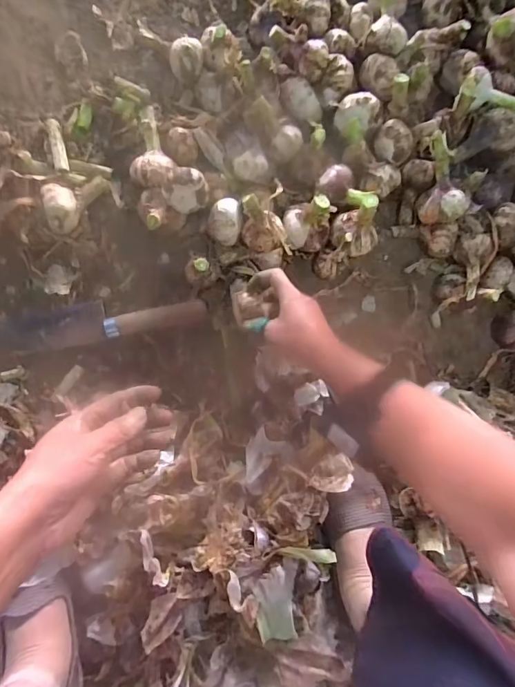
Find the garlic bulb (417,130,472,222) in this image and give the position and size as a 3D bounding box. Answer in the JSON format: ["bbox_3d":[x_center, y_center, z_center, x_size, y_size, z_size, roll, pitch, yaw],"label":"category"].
[{"bbox_3d":[0.233,-0.205,0.502,0.058,0.038,0.102,-12,105,-10],"label":"garlic bulb"}]

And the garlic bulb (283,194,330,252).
[{"bbox_3d":[0.065,-0.144,0.487,0.057,0.067,0.049,9,85,-8],"label":"garlic bulb"}]

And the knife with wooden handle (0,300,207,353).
[{"bbox_3d":[-0.186,-0.029,0.491,0.238,0.029,0.047,-9,88,-10],"label":"knife with wooden handle"}]

